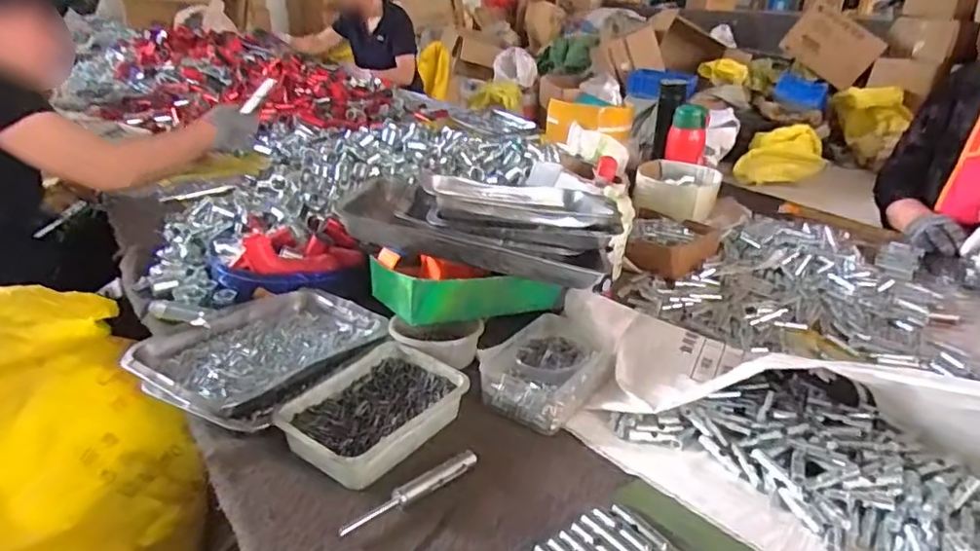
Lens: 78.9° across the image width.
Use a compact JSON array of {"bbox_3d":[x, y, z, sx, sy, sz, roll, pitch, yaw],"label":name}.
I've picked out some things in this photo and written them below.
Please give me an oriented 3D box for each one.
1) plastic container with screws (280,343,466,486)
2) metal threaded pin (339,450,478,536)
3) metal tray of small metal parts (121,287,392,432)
[{"bbox_3d":[-0.124,0.136,0.618,0.134,0.038,0.172,19,31,33],"label":"plastic container with screws"},{"bbox_3d":[-0.069,0.195,0.536,0.137,0.016,0.016,-20,33,-36],"label":"metal threaded pin"},{"bbox_3d":[-0.259,0.080,0.690,0.191,0.035,0.252,16,29,28],"label":"metal tray of small metal parts"}]

